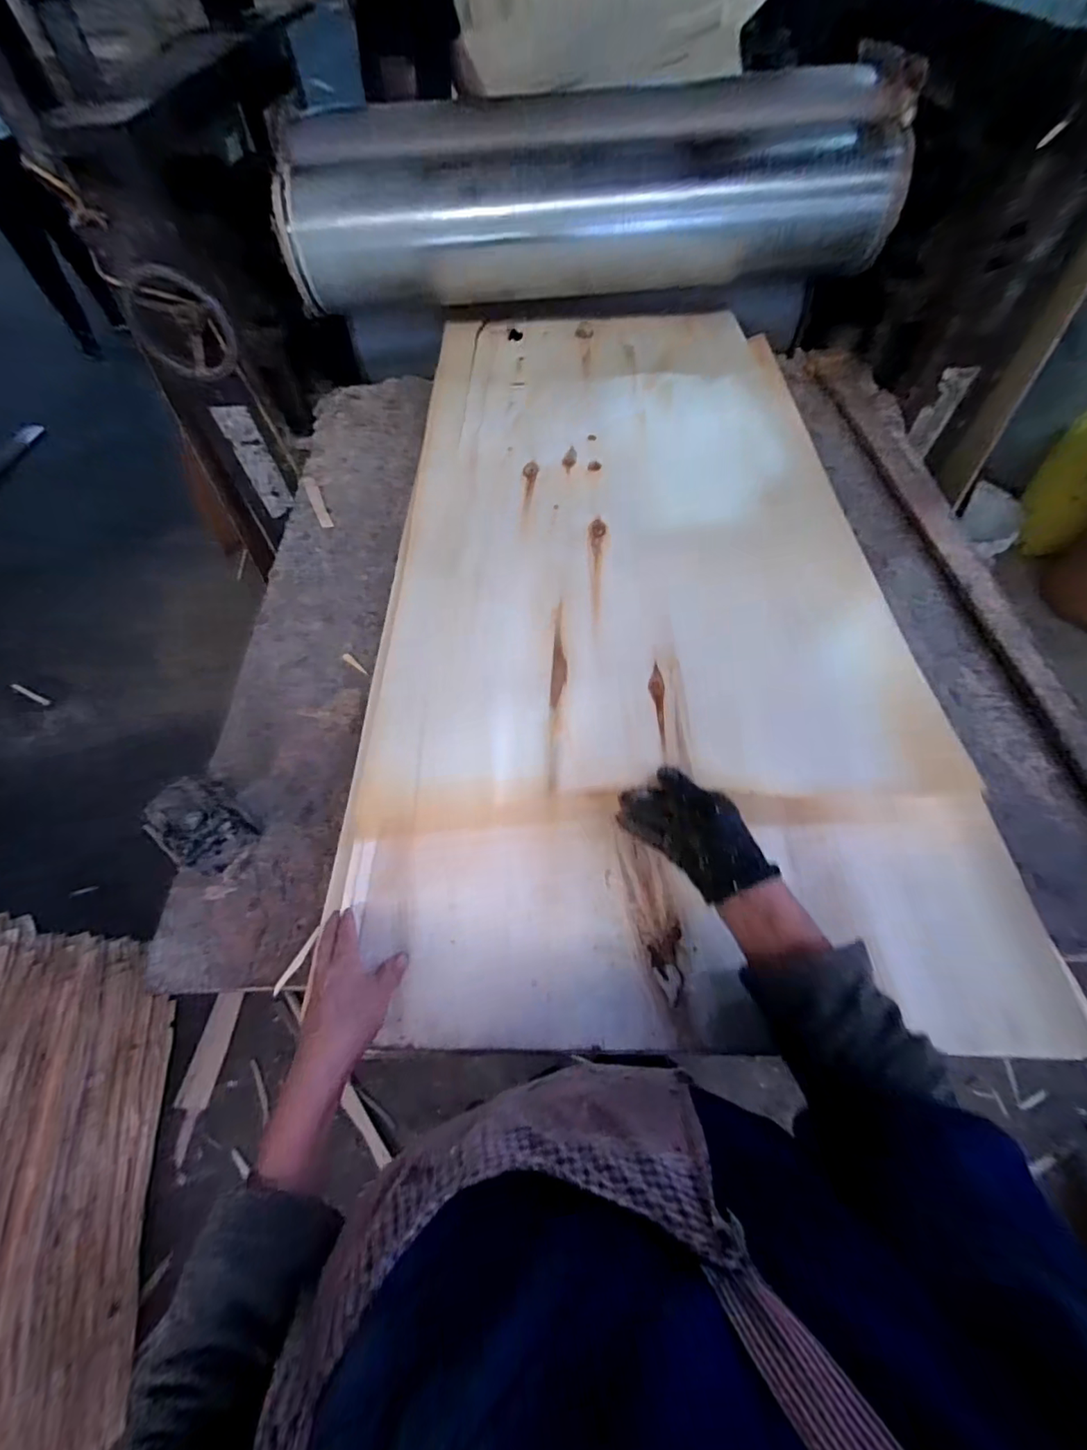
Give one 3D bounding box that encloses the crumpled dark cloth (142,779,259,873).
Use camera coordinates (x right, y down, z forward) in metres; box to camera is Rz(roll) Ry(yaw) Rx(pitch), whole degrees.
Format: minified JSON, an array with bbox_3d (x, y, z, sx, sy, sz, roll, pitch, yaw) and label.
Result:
[{"bbox_3d":[-0.418,0.122,0.633,0.108,0.086,0.085,36,66,23],"label":"crumpled dark cloth"}]

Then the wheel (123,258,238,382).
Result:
[{"bbox_3d":[-0.595,-0.659,0.849,0.150,0.171,0.047,0,75,-21],"label":"wheel"}]

